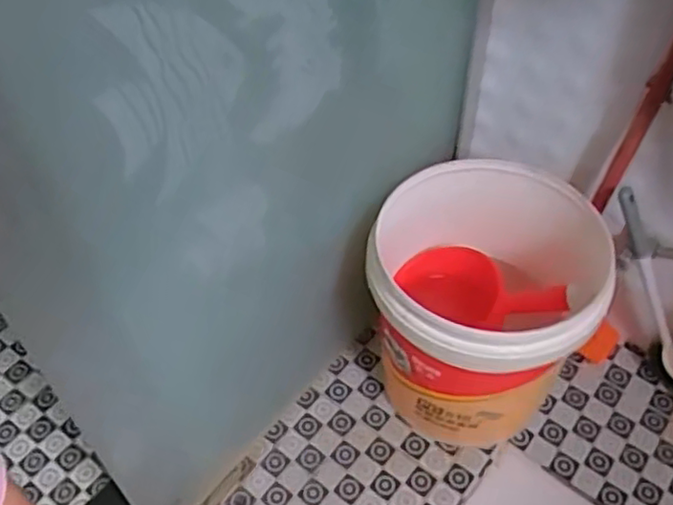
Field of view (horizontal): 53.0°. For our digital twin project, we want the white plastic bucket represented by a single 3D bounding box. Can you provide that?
[{"bbox_3d":[0.190,0.081,0.931,0.279,0.304,0.295,-2,49,2],"label":"white plastic bucket"}]

